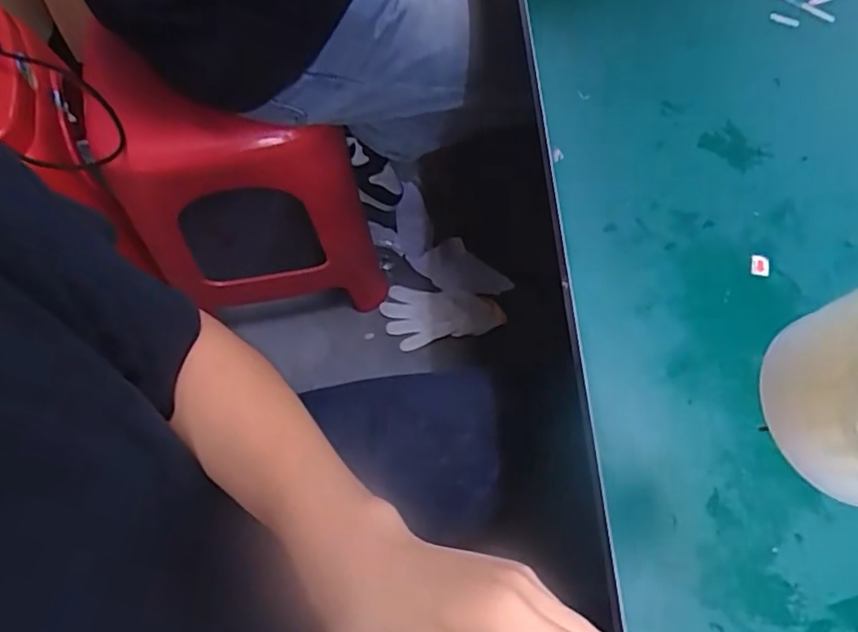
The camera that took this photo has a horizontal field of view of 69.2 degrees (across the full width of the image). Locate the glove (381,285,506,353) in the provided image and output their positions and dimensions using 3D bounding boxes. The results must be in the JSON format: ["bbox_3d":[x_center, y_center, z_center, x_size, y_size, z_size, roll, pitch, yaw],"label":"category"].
[{"bbox_3d":[0.024,0.008,1.106,0.209,0.022,0.106,5,68,1],"label":"glove"}]

